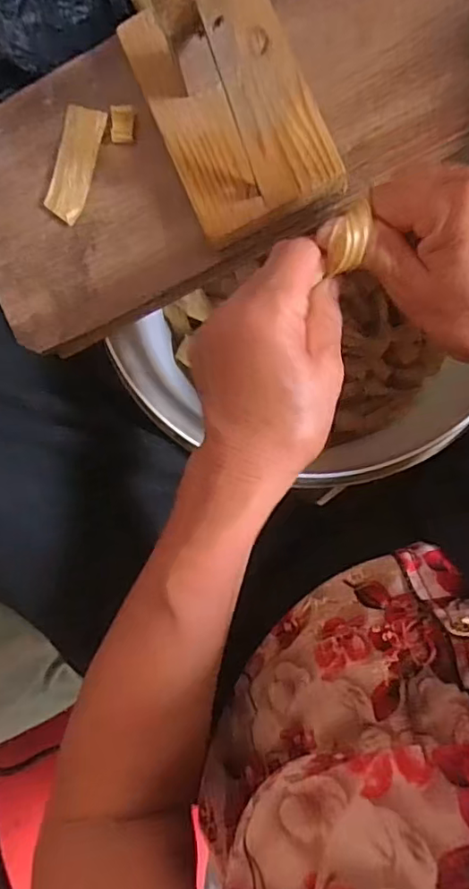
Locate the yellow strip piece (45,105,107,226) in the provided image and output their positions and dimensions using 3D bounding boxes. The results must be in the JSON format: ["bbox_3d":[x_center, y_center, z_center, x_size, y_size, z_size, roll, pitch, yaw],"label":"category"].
[{"bbox_3d":[-0.104,-0.182,0.379,0.028,0.006,0.071,17,94,5],"label":"yellow strip piece"}]

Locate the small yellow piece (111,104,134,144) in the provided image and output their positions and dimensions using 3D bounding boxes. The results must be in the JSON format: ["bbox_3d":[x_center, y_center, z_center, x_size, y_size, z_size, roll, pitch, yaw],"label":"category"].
[{"bbox_3d":[-0.072,-0.206,0.373,0.014,0.004,0.024,2,92,6],"label":"small yellow piece"}]

